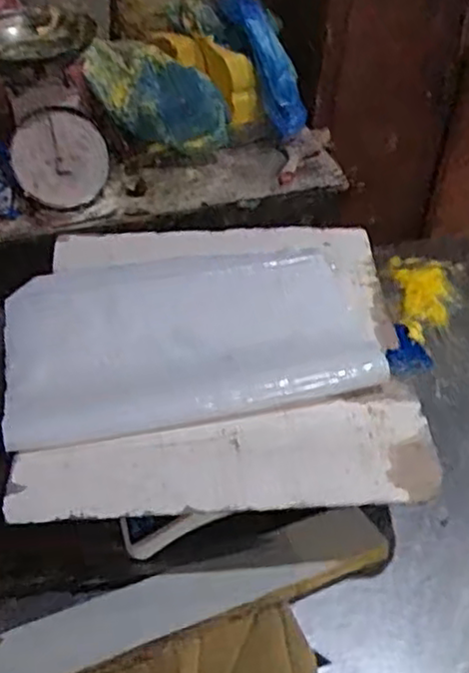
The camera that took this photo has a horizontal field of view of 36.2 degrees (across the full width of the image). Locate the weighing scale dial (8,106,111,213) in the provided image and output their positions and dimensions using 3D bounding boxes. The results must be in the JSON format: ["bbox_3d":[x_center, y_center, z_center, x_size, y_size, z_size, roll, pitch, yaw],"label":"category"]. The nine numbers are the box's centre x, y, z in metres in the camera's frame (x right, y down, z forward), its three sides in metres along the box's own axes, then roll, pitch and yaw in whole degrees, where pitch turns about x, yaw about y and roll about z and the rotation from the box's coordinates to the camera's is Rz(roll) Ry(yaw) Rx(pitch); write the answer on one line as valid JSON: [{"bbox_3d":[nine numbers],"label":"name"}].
[{"bbox_3d":[-0.335,-0.338,1.375,0.183,0.195,0.056,-6,44,-10],"label":"weighing scale dial"}]

